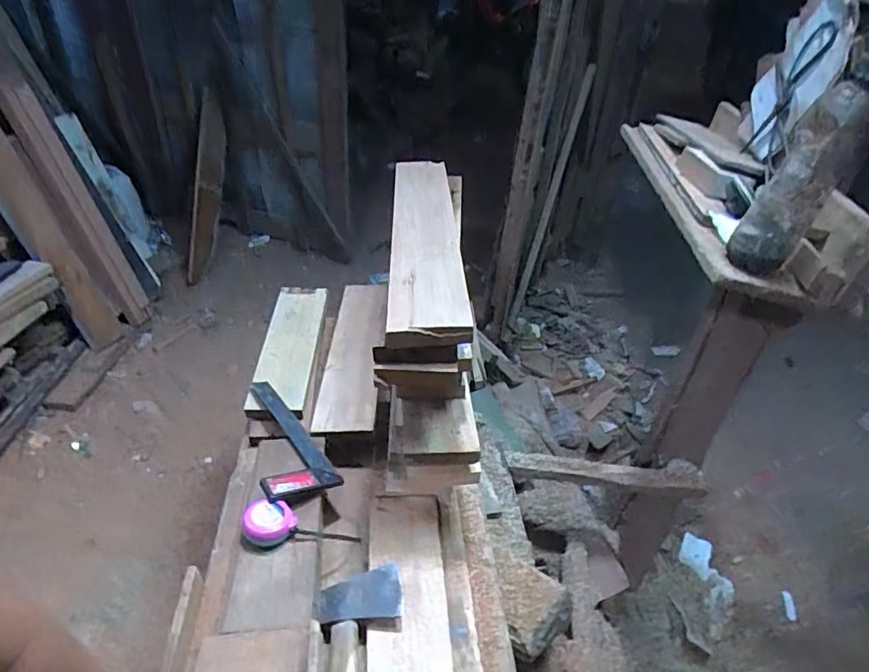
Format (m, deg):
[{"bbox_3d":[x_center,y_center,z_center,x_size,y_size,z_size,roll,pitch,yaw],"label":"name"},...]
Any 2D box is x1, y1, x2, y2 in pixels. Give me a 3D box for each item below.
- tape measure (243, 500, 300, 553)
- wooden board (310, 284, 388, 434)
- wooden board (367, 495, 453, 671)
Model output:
[{"bbox_3d":[-0.229,0.258,0.763,0.070,0.030,0.067,-17,42,-26],"label":"tape measure"},{"bbox_3d":[-0.160,0.016,1.132,0.113,0.031,0.494,-6,34,2],"label":"wooden board"},{"bbox_3d":[-0.039,0.332,0.772,0.104,0.025,0.265,2,33,-7],"label":"wooden board"}]

